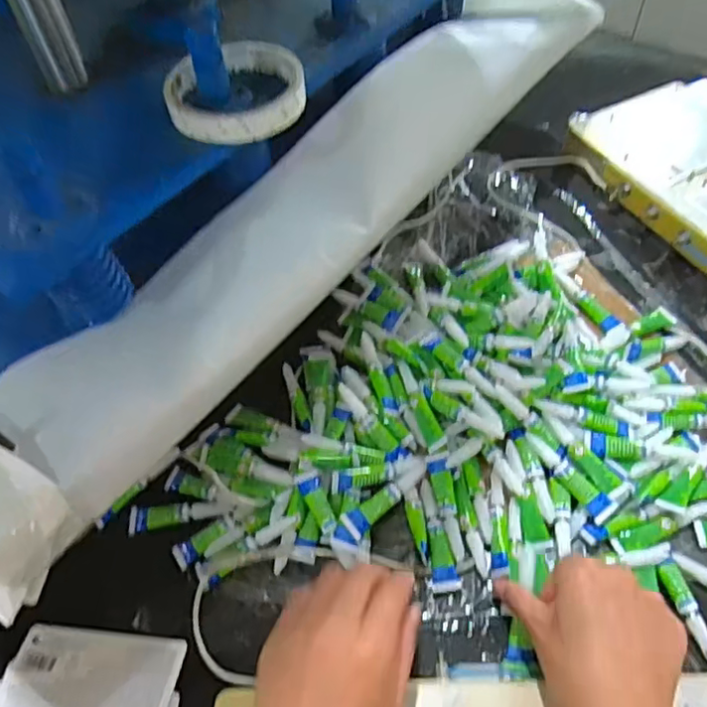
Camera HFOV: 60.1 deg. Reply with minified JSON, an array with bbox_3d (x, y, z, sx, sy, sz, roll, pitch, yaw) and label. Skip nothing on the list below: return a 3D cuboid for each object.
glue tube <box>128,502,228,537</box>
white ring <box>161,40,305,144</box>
[{"bbox_3d":[-0.138,0.125,0.480,0.076,0.007,0.020,-8,54,-3],"label":"glue tube"},{"bbox_3d":[-0.077,-0.173,0.404,0.089,0.020,0.089,-1,54,2],"label":"white ring"}]

